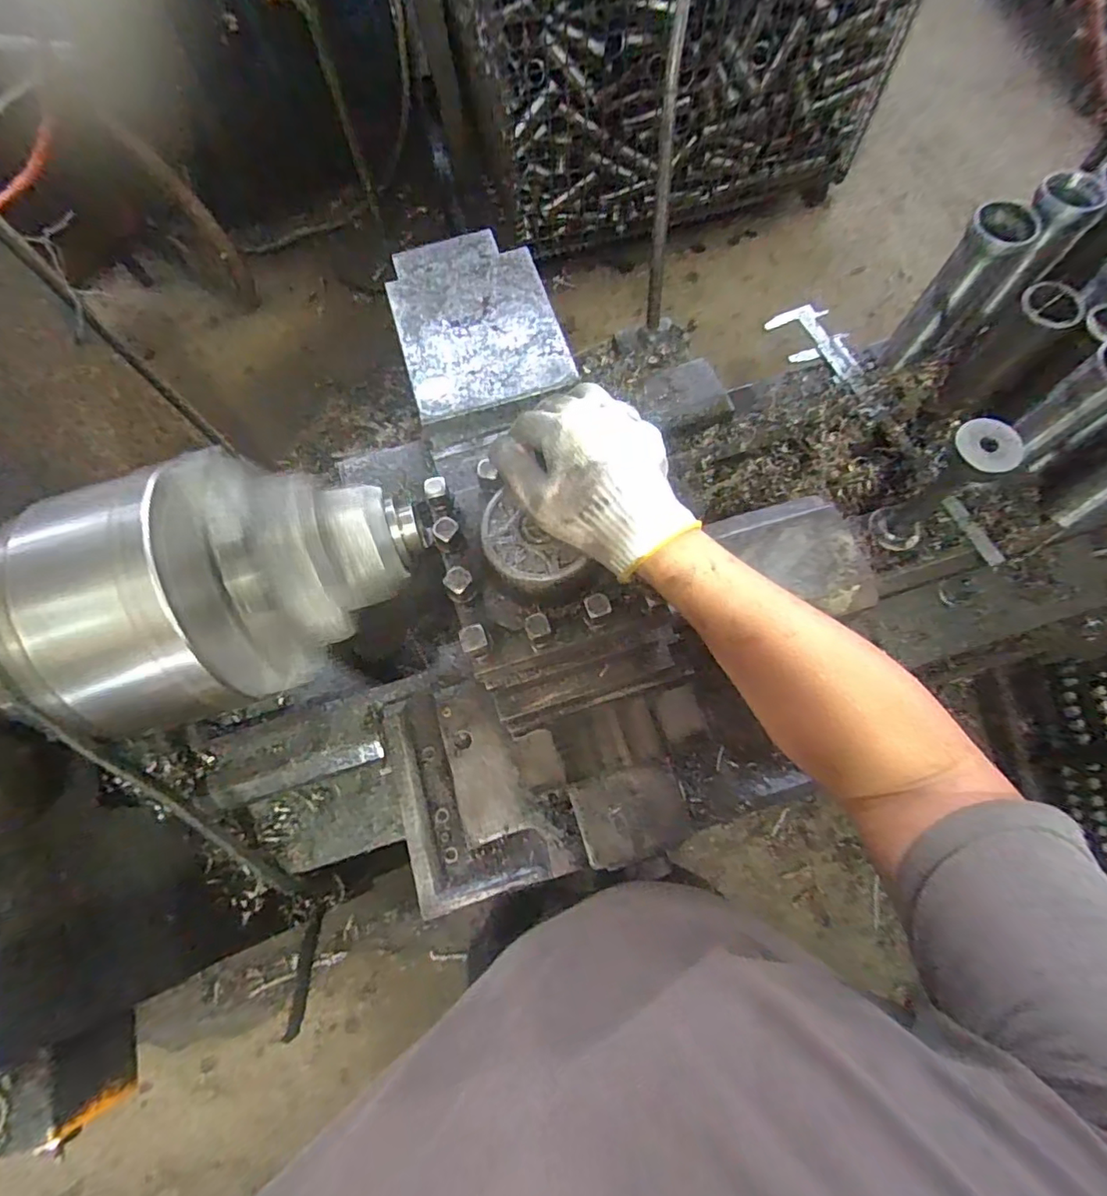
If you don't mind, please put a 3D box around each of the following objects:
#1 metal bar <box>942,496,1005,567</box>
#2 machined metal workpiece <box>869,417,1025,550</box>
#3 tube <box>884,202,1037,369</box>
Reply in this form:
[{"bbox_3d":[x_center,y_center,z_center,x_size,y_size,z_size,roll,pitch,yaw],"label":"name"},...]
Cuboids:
[{"bbox_3d":[0.474,-0.075,0.627,0.017,0.011,0.091,-35,84,15],"label":"metal bar"},{"bbox_3d":[0.382,-0.105,0.555,0.042,0.170,0.056,-38,73,-10],"label":"machined metal workpiece"},{"bbox_3d":[0.442,-0.337,0.616,0.059,0.177,0.058,-1,71,2],"label":"tube"}]

